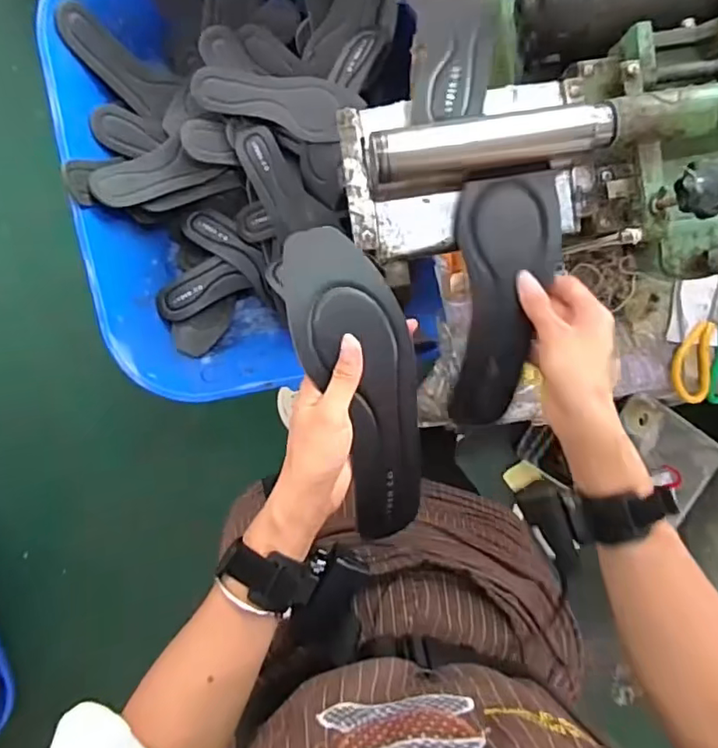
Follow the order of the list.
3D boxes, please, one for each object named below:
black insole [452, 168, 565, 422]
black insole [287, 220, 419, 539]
[{"bbox_3d":[0.115,-0.058,0.472,0.077,0.031,0.202,3,101,-6],"label":"black insole"},{"bbox_3d":[0.007,0.013,0.416,0.075,0.021,0.234,-17,106,-4],"label":"black insole"}]

